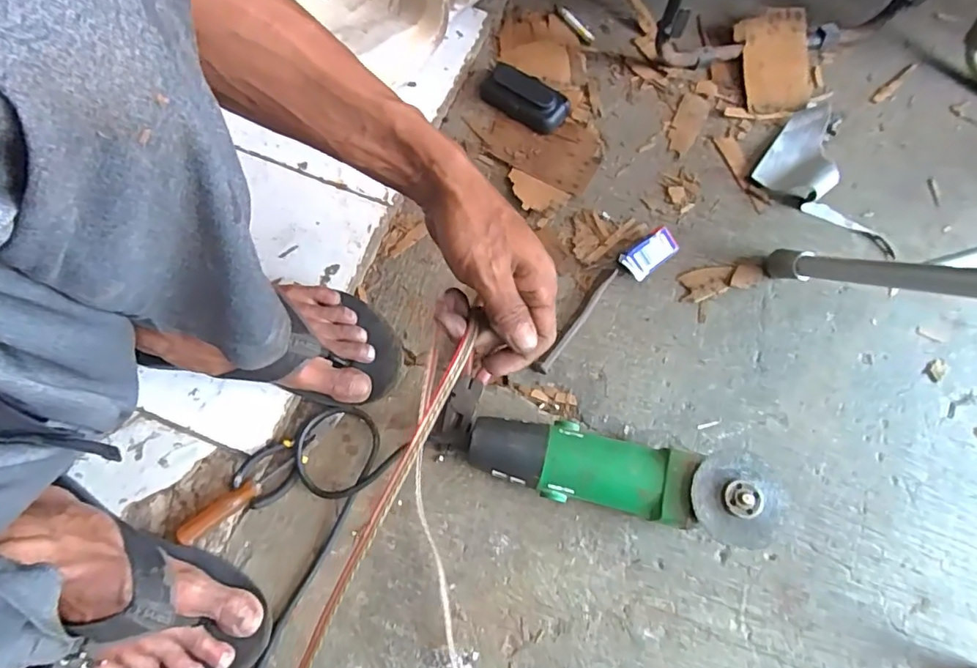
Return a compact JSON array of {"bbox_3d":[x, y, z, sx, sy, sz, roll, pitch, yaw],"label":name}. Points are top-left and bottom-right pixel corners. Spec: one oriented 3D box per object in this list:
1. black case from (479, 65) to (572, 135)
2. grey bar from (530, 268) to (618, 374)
[{"bbox_3d":[0.042,-0.281,0.634,0.106,0.029,0.053,37,75,10],"label":"black case"},{"bbox_3d":[0.091,-0.016,0.555,0.014,0.015,0.137,36,75,10],"label":"grey bar"}]

